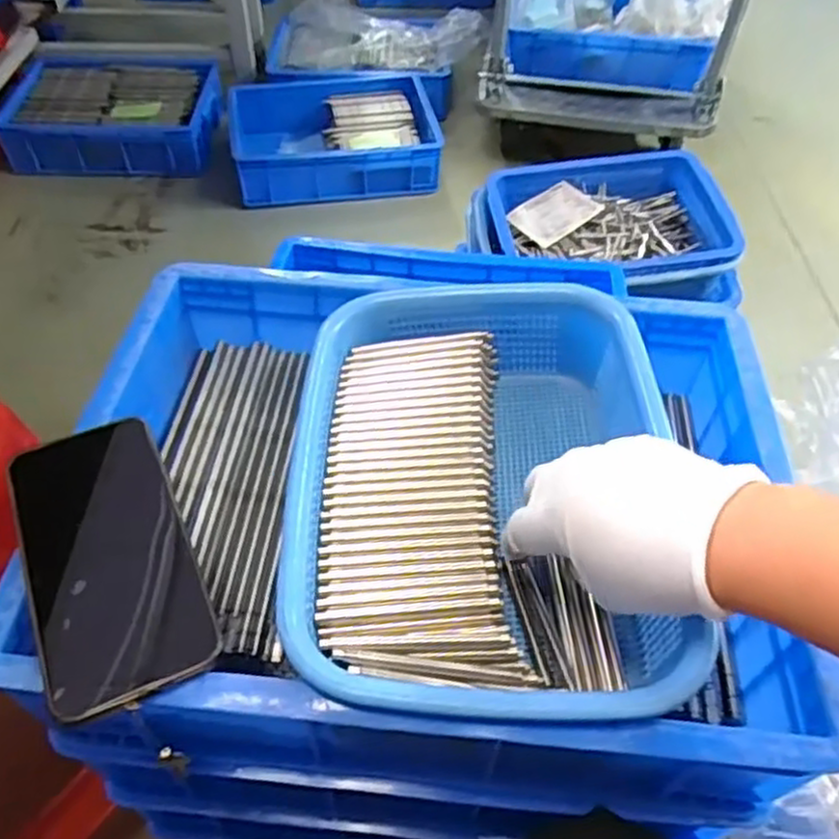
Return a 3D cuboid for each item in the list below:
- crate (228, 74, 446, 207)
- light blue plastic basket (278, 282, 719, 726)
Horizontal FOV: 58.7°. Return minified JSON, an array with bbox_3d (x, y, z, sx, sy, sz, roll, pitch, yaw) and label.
[{"bbox_3d":[-0.175,-0.584,1.541,0.401,0.104,0.297,-8,50,-9],"label":"crate"},{"bbox_3d":[0.035,0.041,0.439,0.199,0.078,0.274,2,52,1],"label":"light blue plastic basket"}]

